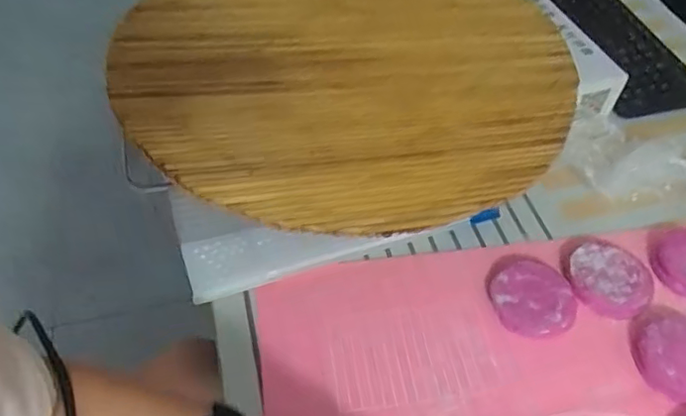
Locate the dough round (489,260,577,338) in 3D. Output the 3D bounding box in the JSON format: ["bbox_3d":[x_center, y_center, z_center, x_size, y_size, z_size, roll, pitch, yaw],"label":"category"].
[{"bbox_3d":[0.179,0.084,0.537,0.076,0.014,0.077,0,50,0],"label":"dough round"}]

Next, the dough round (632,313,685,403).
[{"bbox_3d":[0.300,0.130,0.503,0.077,0.016,0.074,0,50,0],"label":"dough round"}]

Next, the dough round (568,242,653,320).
[{"bbox_3d":[0.259,0.068,0.552,0.075,0.014,0.077,0,50,0],"label":"dough round"}]

